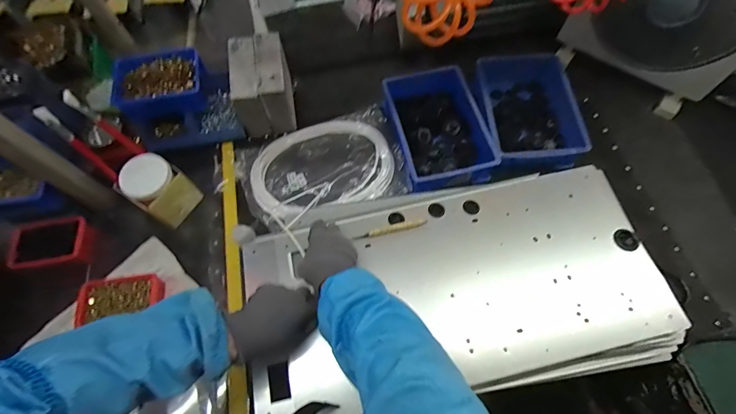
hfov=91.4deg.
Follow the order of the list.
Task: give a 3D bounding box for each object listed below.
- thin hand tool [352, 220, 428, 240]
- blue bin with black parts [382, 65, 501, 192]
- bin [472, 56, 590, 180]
[{"bbox_3d":[0.039,0.039,0.631,0.130,0.007,0.013,-12,65,-4],"label":"thin hand tool"},{"bbox_3d":[0.160,-0.193,0.865,0.188,0.101,0.326,-13,65,-4],"label":"blue bin with black parts"},{"bbox_3d":[0.370,-0.232,0.881,0.219,0.091,0.318,-4,65,0],"label":"bin"}]

